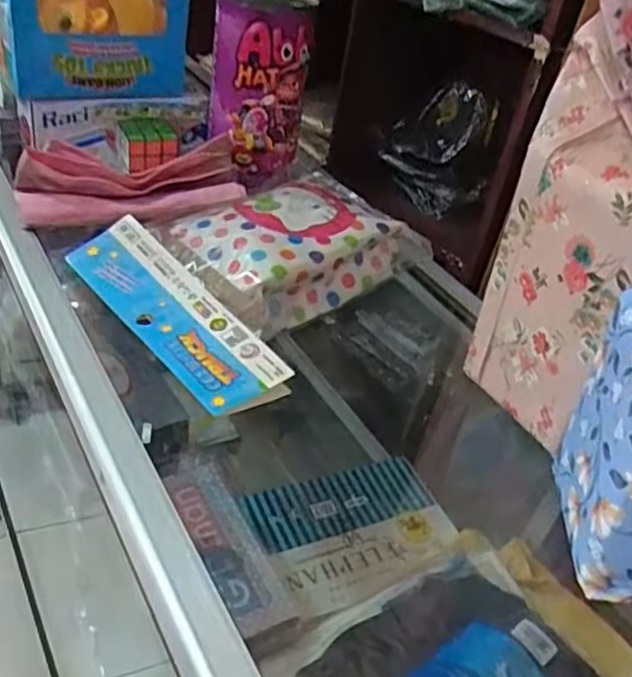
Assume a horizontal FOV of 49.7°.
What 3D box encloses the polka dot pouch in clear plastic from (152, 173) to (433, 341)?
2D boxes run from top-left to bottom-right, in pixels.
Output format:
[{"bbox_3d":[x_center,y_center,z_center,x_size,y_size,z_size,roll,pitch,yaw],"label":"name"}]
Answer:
[{"bbox_3d":[-0.017,-0.087,0.613,0.210,0.068,0.136,-23,49,-36],"label":"polka dot pouch in clear plastic"}]

